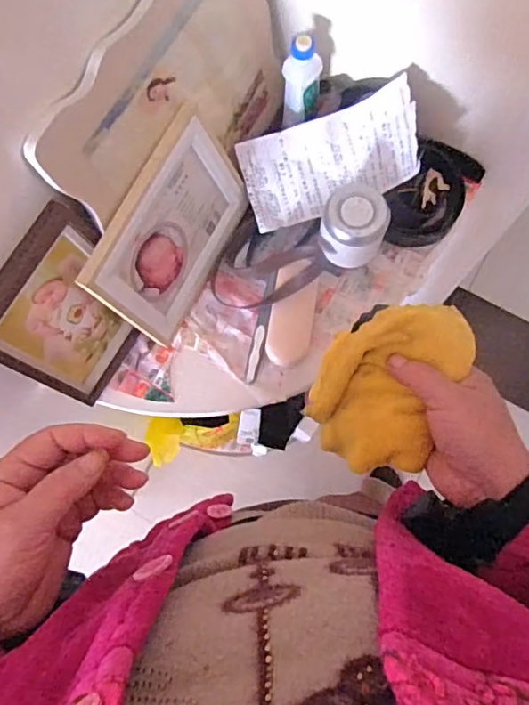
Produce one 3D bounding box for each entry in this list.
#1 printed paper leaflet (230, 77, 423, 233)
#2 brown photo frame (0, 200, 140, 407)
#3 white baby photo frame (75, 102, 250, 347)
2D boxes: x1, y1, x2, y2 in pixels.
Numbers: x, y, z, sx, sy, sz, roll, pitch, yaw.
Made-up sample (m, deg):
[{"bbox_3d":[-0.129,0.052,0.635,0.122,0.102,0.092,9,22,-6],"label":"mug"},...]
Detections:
[{"bbox_3d":[0.068,-0.223,0.643,0.187,0.096,0.110,-9,77,-1],"label":"printed paper leaflet"},{"bbox_3d":[-0.194,-0.039,0.577,0.028,0.197,0.149,27,78,20],"label":"brown photo frame"},{"bbox_3d":[-0.093,-0.126,0.612,0.015,0.169,0.211,24,80,26],"label":"white baby photo frame"}]

